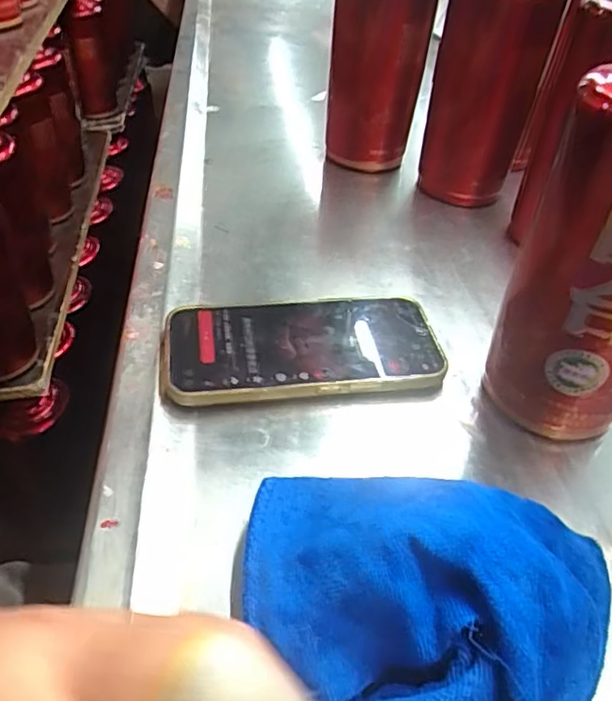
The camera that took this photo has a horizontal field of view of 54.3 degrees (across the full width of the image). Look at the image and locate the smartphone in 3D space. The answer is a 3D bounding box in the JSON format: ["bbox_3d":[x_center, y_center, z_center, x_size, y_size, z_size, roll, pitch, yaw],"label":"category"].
[{"bbox_3d":[-0.002,-0.005,0.351,0.157,0.008,0.078,-5,42,-6],"label":"smartphone"}]

